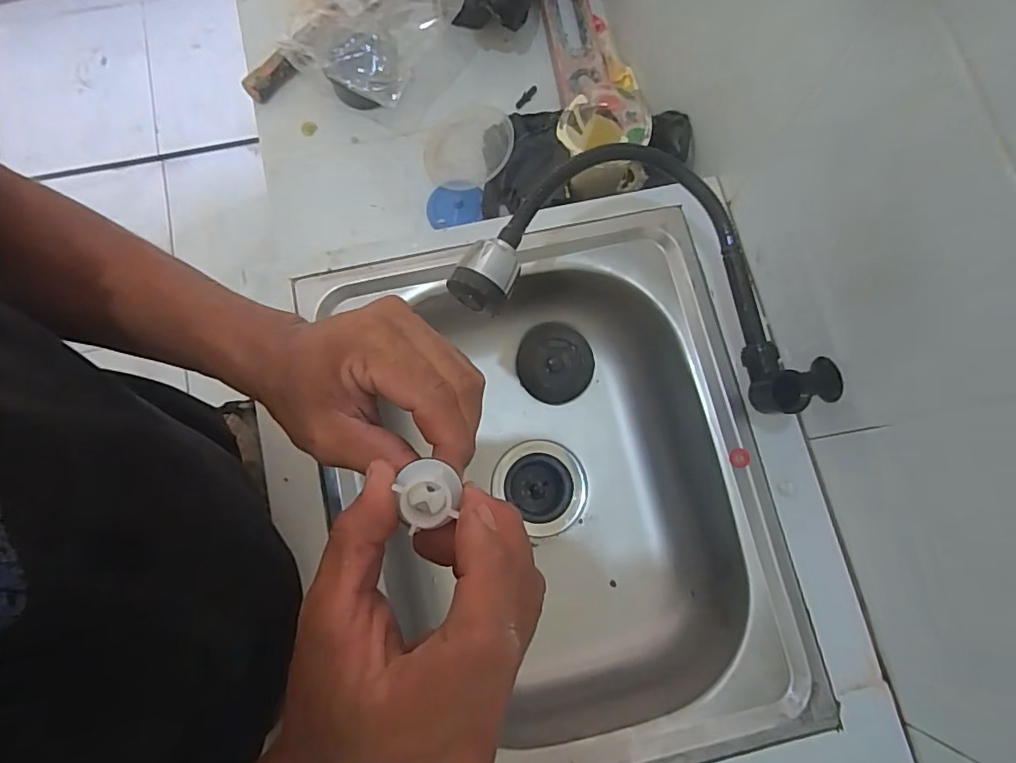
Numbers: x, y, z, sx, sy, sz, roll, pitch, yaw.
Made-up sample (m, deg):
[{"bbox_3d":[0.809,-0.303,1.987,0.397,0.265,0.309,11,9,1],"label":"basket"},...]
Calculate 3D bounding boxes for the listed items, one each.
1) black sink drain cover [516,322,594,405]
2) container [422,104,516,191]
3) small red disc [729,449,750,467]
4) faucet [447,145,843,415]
[{"bbox_3d":[0.056,-0.021,0.651,0.089,0.004,0.093,-1,94,3],"label":"black sink drain cover"},{"bbox_3d":[-0.053,-0.308,0.707,0.114,0.032,0.126,-6,78,-3],"label":"container"},{"bbox_3d":[0.218,0.072,0.512,0.015,0.011,0.018,-15,79,-5],"label":"small red disc"},{"bbox_3d":[0.139,-0.101,0.466,0.337,0.087,0.191,16,78,2],"label":"faucet"}]

